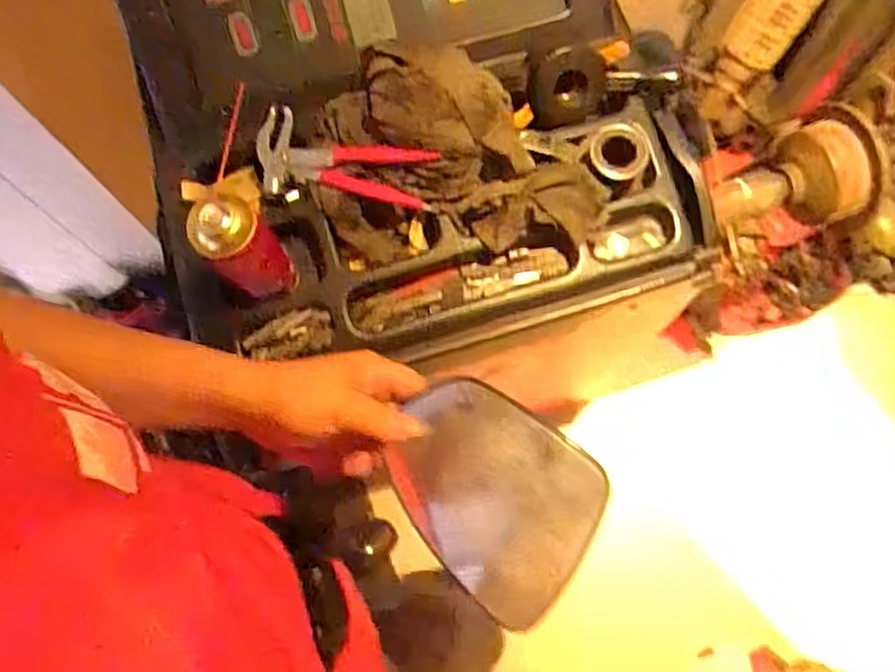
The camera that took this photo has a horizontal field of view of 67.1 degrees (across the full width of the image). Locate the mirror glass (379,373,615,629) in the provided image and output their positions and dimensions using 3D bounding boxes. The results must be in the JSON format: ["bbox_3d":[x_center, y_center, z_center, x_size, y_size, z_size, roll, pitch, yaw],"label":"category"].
[{"bbox_3d":[0.026,0.109,0.459,0.141,0.011,0.122,33,95,11],"label":"mirror glass"}]

